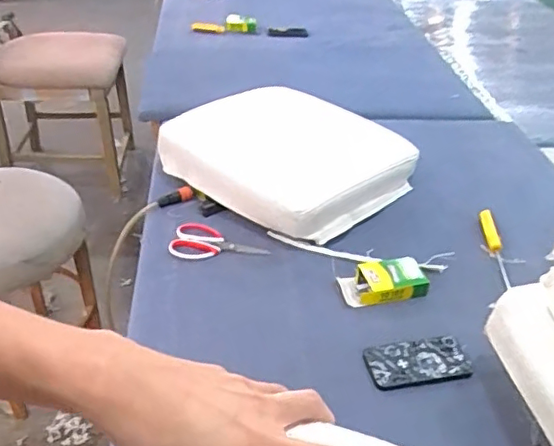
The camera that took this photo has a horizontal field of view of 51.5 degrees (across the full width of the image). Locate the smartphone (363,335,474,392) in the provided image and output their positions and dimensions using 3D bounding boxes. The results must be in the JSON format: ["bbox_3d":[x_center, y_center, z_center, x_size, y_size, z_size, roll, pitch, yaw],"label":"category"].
[{"bbox_3d":[0.224,0.219,0.908,0.163,0.016,0.084,-8,37,-11],"label":"smartphone"}]

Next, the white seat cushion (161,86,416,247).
[{"bbox_3d":[0.023,-0.150,1.324,0.468,0.093,0.467,29,45,33],"label":"white seat cushion"}]

